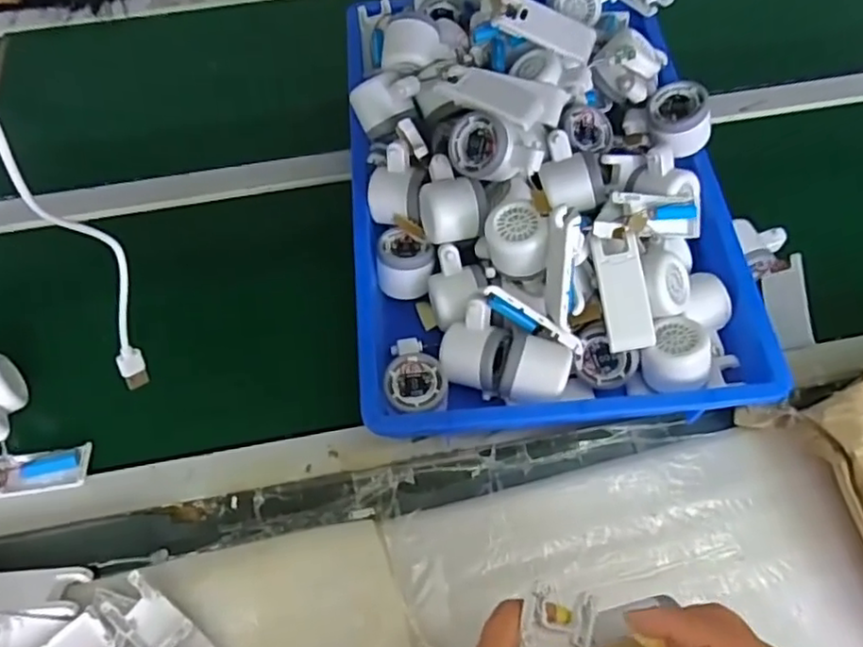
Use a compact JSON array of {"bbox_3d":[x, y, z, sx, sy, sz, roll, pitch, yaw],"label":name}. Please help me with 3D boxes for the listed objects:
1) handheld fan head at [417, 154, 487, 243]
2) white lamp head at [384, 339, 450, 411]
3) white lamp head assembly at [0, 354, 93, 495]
[{"bbox_3d":[0.018,-0.116,0.629,0.059,0.060,0.079,-13,63,-5],"label":"handheld fan head"},{"bbox_3d":[-0.014,0.054,0.598,0.053,0.054,0.078,-6,62,-2],"label":"white lamp head"},{"bbox_3d":[-0.387,0.101,0.575,0.098,0.056,0.143,-38,68,-17],"label":"white lamp head assembly"}]

